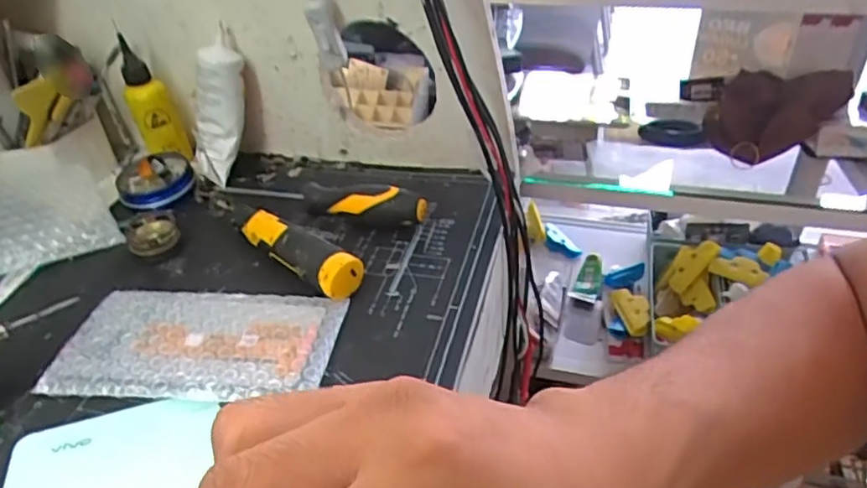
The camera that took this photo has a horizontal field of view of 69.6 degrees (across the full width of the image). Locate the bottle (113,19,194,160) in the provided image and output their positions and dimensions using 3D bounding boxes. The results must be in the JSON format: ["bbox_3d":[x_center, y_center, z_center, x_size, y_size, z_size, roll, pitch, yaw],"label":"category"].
[{"bbox_3d":[-0.242,-0.125,0.532,0.034,0.105,0.034,-22,42,-21],"label":"bottle"}]

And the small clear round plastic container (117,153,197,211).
[{"bbox_3d":[-0.237,-0.054,0.533,0.059,0.025,0.050,-15,40,-14],"label":"small clear round plastic container"}]

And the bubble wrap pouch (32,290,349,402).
[{"bbox_3d":[-0.148,0.062,0.398,0.170,0.009,0.089,1,39,6],"label":"bubble wrap pouch"}]

